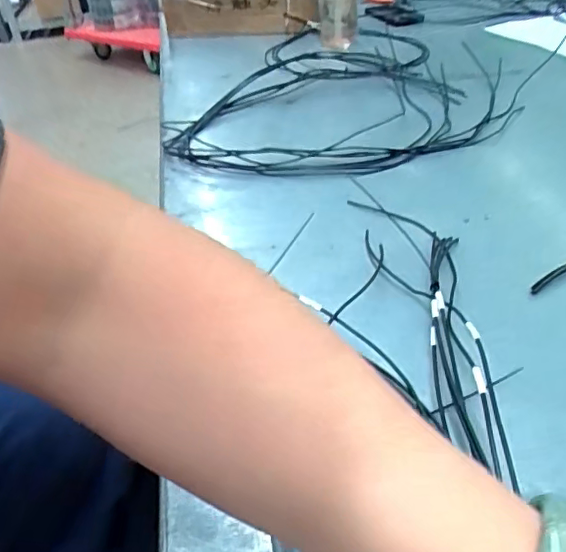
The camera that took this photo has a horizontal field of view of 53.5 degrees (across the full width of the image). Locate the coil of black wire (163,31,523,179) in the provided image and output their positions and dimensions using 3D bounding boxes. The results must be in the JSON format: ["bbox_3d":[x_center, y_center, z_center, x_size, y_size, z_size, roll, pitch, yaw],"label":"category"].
[{"bbox_3d":[0.102,-0.253,0.813,0.378,0.039,0.474,20,41,29],"label":"coil of black wire"}]

